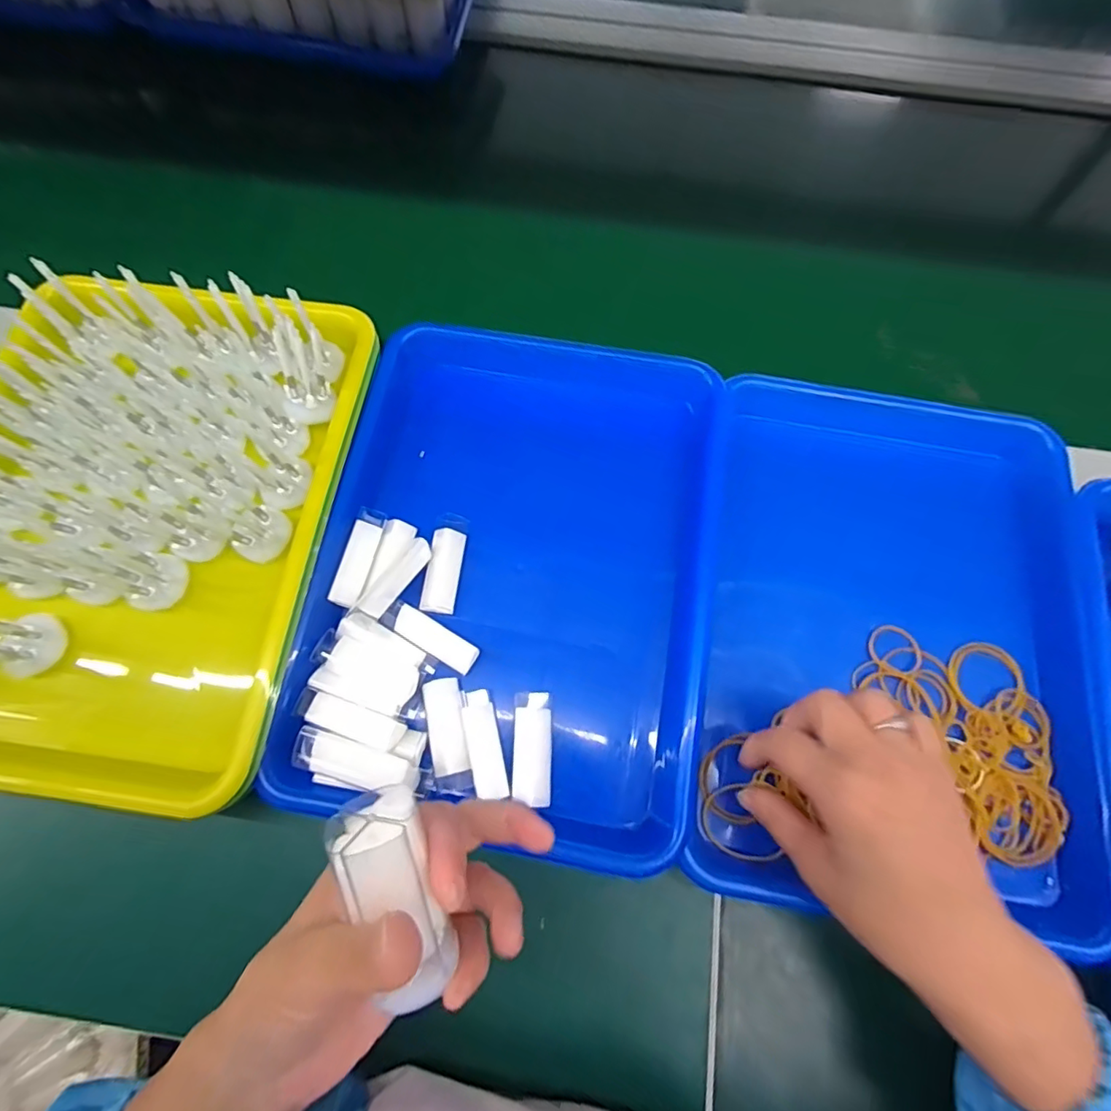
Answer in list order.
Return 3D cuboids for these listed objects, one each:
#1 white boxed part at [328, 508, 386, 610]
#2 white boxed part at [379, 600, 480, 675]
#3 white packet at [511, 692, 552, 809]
[{"bbox_3d":[-0.129,0.001,0.359,0.019,0.009,0.065,22,68,-24],"label":"white boxed part"},{"bbox_3d":[-0.079,0.051,0.348,0.063,0.013,0.019,30,73,9],"label":"white boxed part"},{"bbox_3d":[-0.014,0.115,0.331,0.022,0.014,0.063,2,71,0],"label":"white packet"}]

